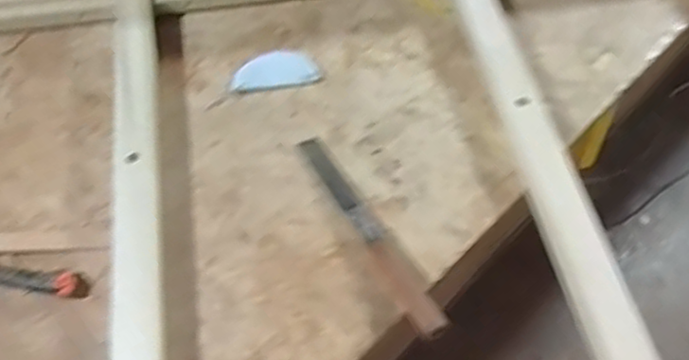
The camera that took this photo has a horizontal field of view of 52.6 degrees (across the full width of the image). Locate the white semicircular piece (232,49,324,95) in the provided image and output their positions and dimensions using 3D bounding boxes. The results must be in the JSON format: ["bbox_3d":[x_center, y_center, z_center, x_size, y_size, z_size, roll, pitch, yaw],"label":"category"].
[{"bbox_3d":[-0.092,-0.146,0.921,0.114,0.004,0.066,-12,56,-8],"label":"white semicircular piece"}]

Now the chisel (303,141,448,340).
[{"bbox_3d":[0.023,0.048,0.771,0.033,0.024,0.286,-26,59,-17],"label":"chisel"}]

